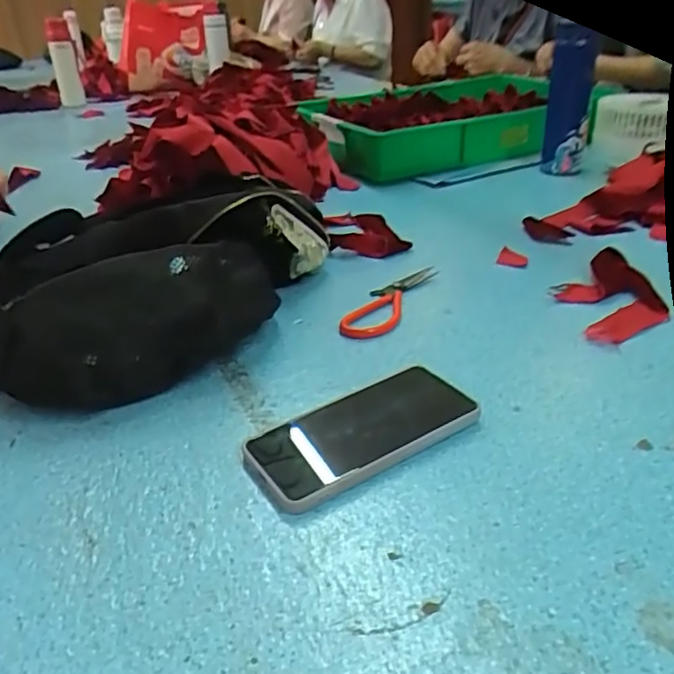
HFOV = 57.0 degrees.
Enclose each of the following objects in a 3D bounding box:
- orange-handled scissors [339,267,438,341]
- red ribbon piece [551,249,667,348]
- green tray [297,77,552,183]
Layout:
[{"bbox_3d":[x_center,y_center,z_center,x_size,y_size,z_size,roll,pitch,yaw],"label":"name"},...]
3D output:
[{"bbox_3d":[0.053,-0.039,0.635,0.048,0.007,0.159,11,34,24],"label":"orange-handled scissors"},{"bbox_3d":[0.265,-0.042,0.603,0.090,0.023,0.142,-6,30,-3],"label":"red ribbon piece"},{"bbox_3d":[0.223,-0.408,1.176,0.558,0.085,0.371,-19,34,-24],"label":"green tray"}]

